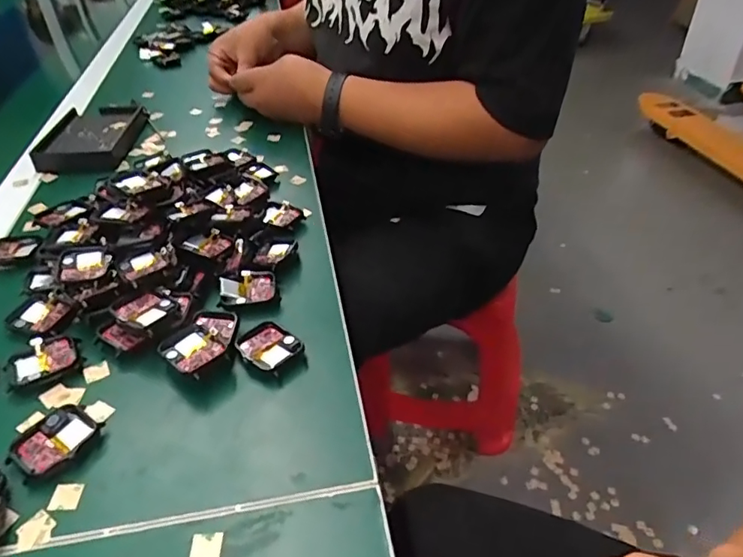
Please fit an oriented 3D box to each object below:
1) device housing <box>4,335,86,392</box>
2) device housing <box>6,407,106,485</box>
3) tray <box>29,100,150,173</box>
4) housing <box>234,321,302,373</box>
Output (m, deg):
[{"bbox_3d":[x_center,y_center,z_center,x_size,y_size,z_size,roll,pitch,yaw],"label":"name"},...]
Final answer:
[{"bbox_3d":[-0.227,0.057,0.364,0.047,0.009,0.037,-25,45,-26],"label":"device housing"},{"bbox_3d":[-0.190,0.099,0.317,0.037,0.010,0.047,17,43,21],"label":"device housing"},{"bbox_3d":[-0.343,-0.178,0.647,0.104,0.019,0.161,-5,39,-4],"label":"tray"},{"bbox_3d":[-0.071,0.048,0.370,0.040,0.008,0.036,28,48,31],"label":"housing"}]

